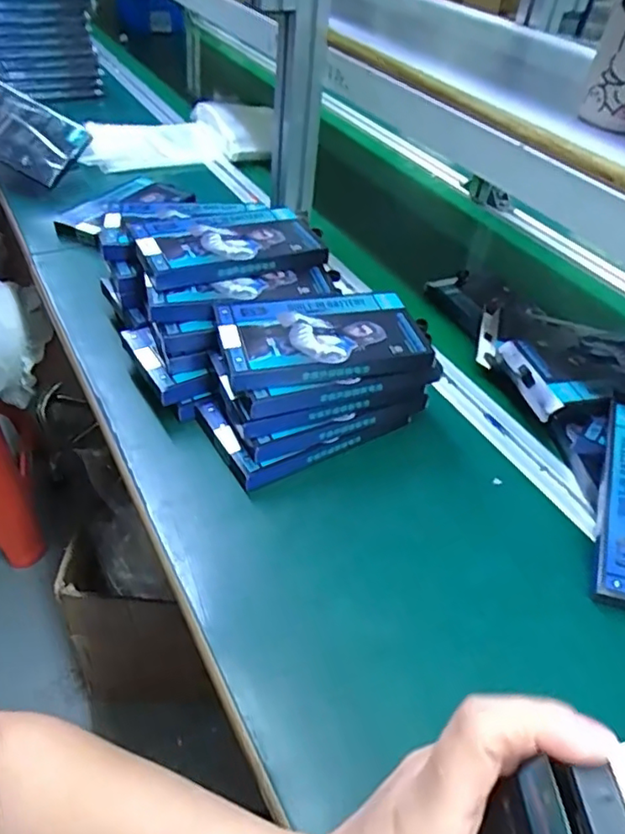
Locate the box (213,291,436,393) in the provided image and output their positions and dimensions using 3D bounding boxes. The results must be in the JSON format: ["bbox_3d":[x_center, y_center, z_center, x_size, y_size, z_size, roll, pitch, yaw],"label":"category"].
[{"bbox_3d":[0.008,-0.065,0.495,0.163,0.022,0.093,-7,44,-15],"label":"box"}]

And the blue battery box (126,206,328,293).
[{"bbox_3d":[-0.076,-0.159,0.560,0.157,0.020,0.101,-14,46,-22],"label":"blue battery box"}]

